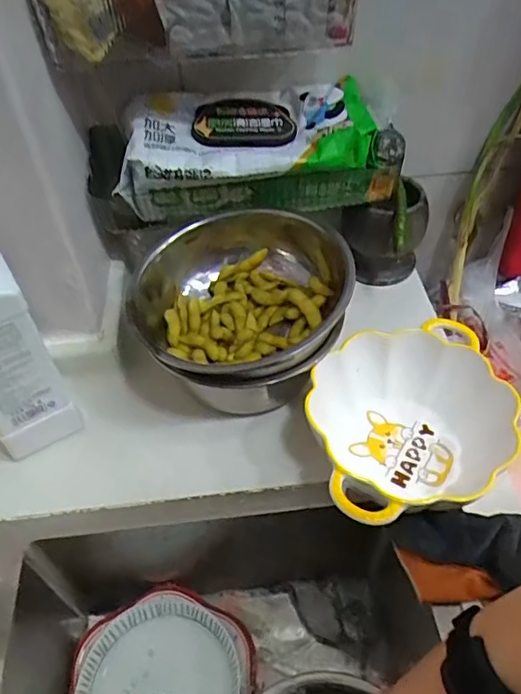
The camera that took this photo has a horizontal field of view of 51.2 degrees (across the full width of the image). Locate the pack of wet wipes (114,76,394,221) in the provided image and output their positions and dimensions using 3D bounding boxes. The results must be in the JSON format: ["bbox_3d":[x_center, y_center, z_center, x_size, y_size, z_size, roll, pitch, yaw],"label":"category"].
[{"bbox_3d":[-0.008,-0.211,0.597,0.276,0.100,0.117,-11,49,-8],"label":"pack of wet wipes"}]

